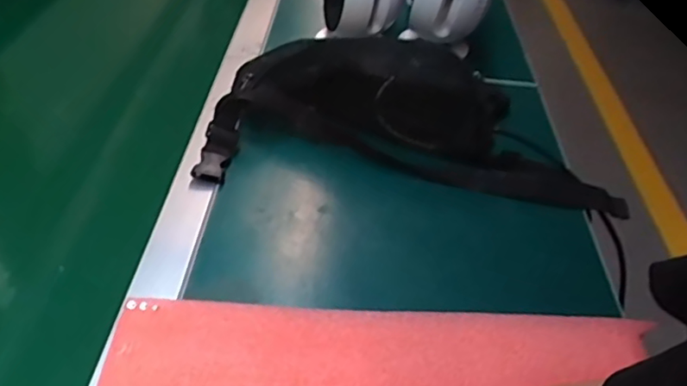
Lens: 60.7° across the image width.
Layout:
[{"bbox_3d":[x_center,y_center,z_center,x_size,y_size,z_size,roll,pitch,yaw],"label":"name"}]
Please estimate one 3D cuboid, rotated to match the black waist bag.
[{"bbox_3d":[0.065,-0.084,0.584,0.387,0.094,0.158,5,42,-1],"label":"black waist bag"}]

